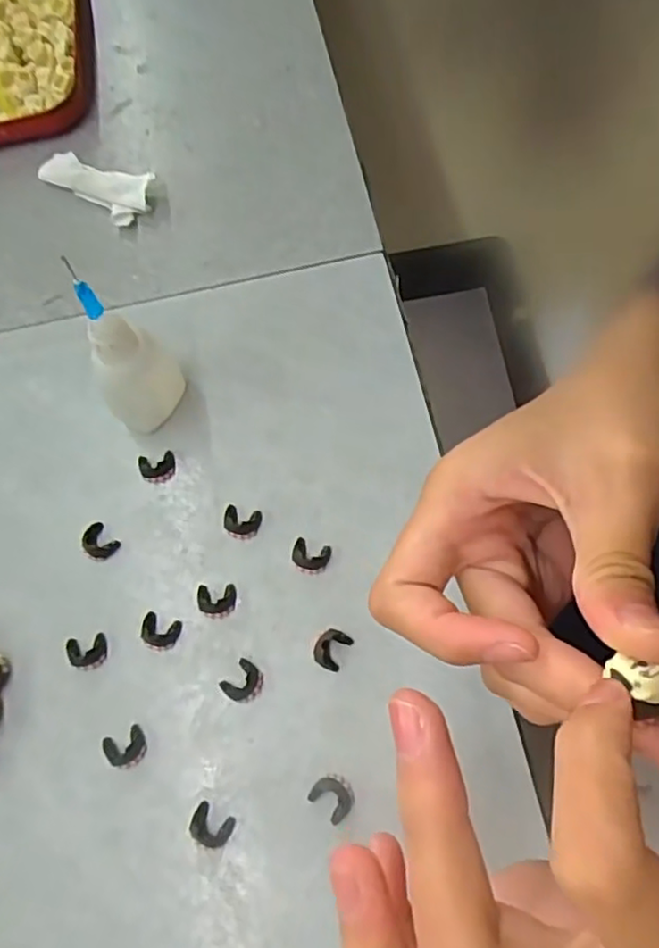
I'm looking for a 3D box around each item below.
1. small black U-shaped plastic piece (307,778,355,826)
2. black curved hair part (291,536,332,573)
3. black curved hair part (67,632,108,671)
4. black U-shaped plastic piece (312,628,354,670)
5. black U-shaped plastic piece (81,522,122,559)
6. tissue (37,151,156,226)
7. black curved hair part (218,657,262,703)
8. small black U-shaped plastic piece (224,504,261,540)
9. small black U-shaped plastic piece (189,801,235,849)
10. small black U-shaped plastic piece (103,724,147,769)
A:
[{"bbox_3d":[0.001,0.123,0.257,0.016,0.004,0.013,42,77,16],"label":"small black U-shaped plastic piece"},{"bbox_3d":[-0.008,0.035,0.290,0.016,0.006,0.014,13,71,8],"label":"black curved hair part"},{"bbox_3d":[-0.101,0.074,0.281,0.016,0.004,0.014,-13,70,-2],"label":"black curved hair part"},{"bbox_3d":[0.001,0.071,0.275,0.013,0.007,0.016,26,73,12],"label":"black U-shaped plastic piece"},{"bbox_3d":[-0.103,0.030,0.298,0.016,0.007,0.012,41,77,16],"label":"black U-shaped plastic piece"},{"bbox_3d":[-0.129,-0.155,0.366,0.066,0.013,0.030,21,72,10],"label":"tissue"},{"bbox_3d":[-0.035,0.085,0.274,0.014,0.004,0.016,42,77,16],"label":"black curved hair part"},{"bbox_3d":[-0.039,0.021,0.297,0.016,0.007,0.014,8,70,6],"label":"small black U-shaped plastic piece"},{"bbox_3d":[-0.045,0.135,0.257,0.016,0.004,0.013,27,73,12],"label":"small black U-shaped plastic piece"},{"bbox_3d":[-0.081,0.109,0.267,0.016,0.004,0.014,-25,70,-6],"label":"small black U-shaped plastic piece"}]

